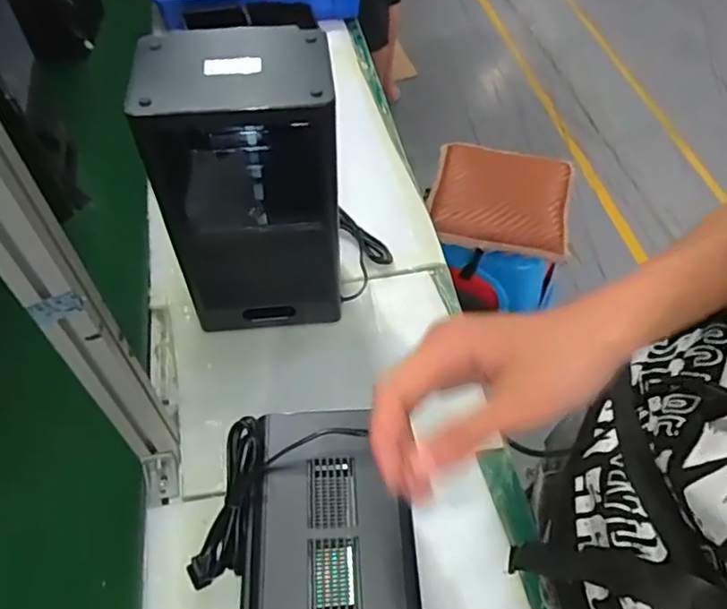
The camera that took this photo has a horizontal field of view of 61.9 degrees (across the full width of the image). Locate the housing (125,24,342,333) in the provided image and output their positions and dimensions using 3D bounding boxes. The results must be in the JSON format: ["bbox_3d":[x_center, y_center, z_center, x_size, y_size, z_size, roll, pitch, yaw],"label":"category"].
[{"bbox_3d":[-0.126,-0.118,0.729,0.187,0.373,0.121,-6,52,-3],"label":"housing"}]

